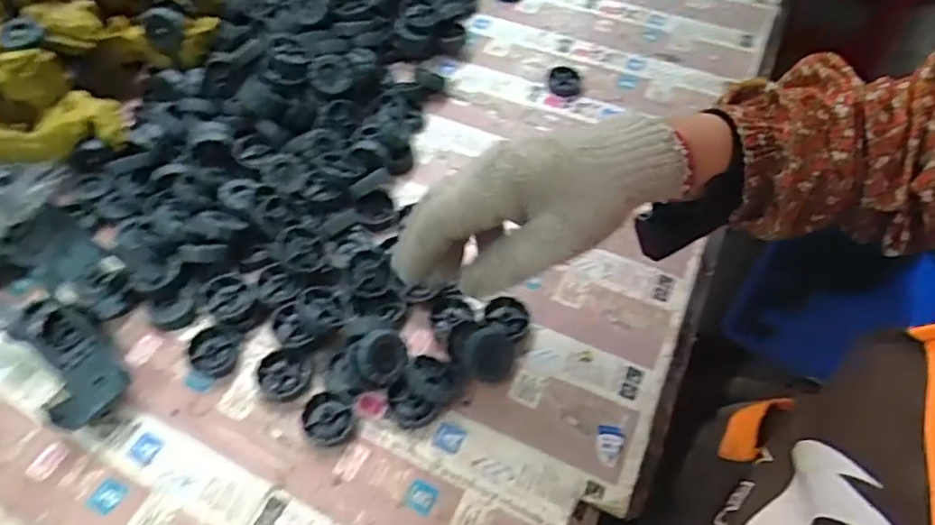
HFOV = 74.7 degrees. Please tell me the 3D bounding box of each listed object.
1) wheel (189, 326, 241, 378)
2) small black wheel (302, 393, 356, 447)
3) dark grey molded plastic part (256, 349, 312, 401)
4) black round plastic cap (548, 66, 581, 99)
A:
[{"bbox_3d":[-0.191,0.068,0.463,0.037,0.012,0.037,0,57,1],"label":"wheel"},{"bbox_3d":[-0.099,0.112,0.435,0.035,0.011,0.033,0,57,1],"label":"small black wheel"},{"bbox_3d":[-0.135,0.083,0.451,0.036,0.012,0.035,1,57,1],"label":"dark grey molded plastic part"},{"bbox_3d":[0.101,-0.187,0.635,0.033,0.007,0.040,15,58,11],"label":"black round plastic cap"}]

